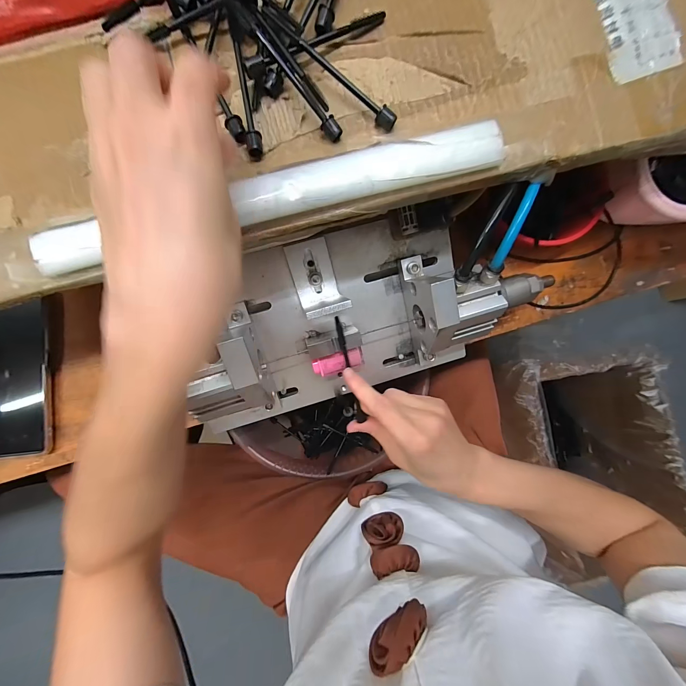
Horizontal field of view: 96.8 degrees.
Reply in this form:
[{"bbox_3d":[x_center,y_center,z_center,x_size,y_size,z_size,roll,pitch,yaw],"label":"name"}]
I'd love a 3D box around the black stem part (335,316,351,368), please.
[{"bbox_3d":[0.000,-0.001,0.267,0.006,0.005,0.045,-14,103,-3],"label":"black stem part"}]

